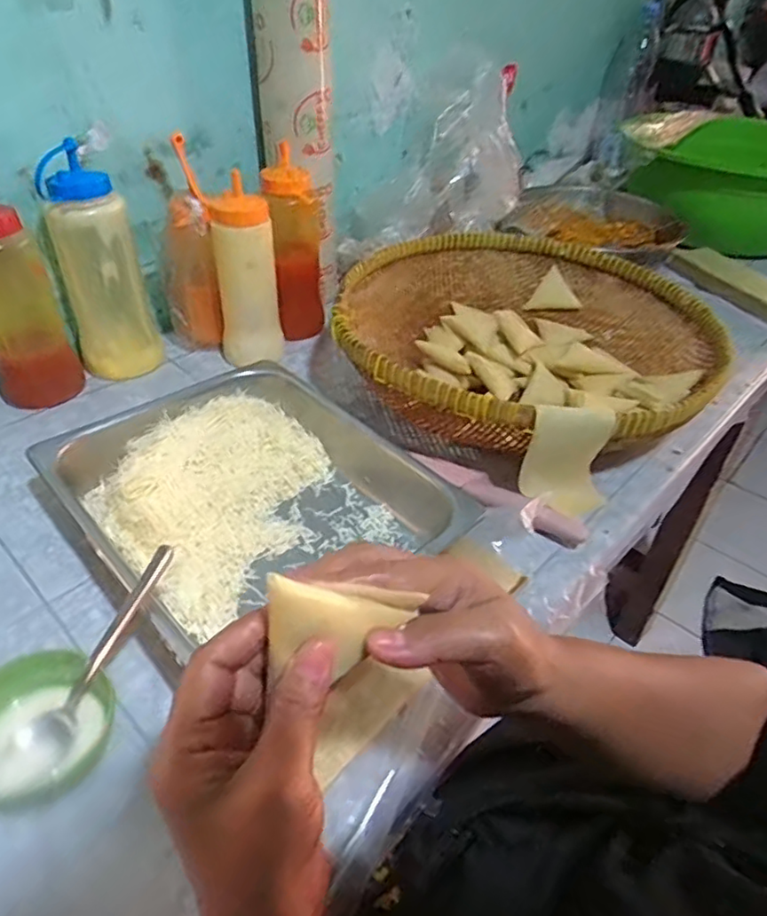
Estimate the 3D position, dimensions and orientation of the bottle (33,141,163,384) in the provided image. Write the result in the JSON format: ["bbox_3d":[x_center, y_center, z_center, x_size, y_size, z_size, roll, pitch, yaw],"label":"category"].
[{"bbox_3d":[-0.318,-0.211,0.711,0.094,0.228,0.070,-11,42,-18],"label":"bottle"}]

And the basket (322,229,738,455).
[{"bbox_3d":[0.165,-0.139,0.735,0.429,0.093,0.420,3,39,-2],"label":"basket"}]

